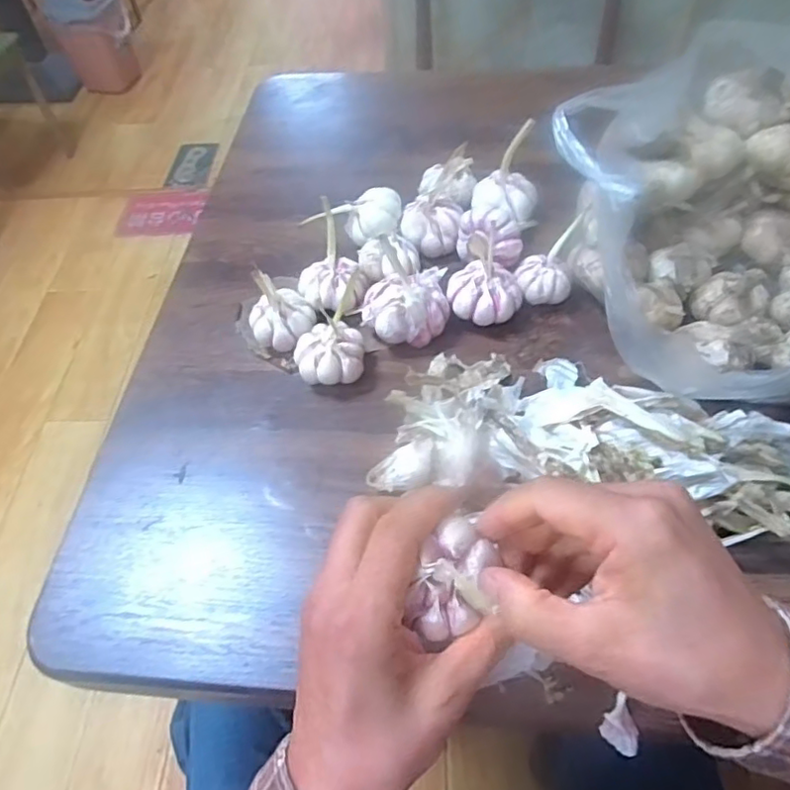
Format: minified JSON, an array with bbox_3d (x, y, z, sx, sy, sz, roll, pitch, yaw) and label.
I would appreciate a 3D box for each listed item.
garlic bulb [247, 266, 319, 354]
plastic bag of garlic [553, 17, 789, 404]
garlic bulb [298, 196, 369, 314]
[{"bbox_3d":[-0.088,-0.064,0.455,0.049,0.065,0.043,-12,55,-4],"label":"garlic bulb"},{"bbox_3d":[0.246,-0.126,0.415,0.190,0.129,0.239,-4,55,2],"label":"plastic bag of garlic"},{"bbox_3d":[-0.049,-0.099,0.468,0.056,0.071,0.055,-8,55,-1],"label":"garlic bulb"}]

